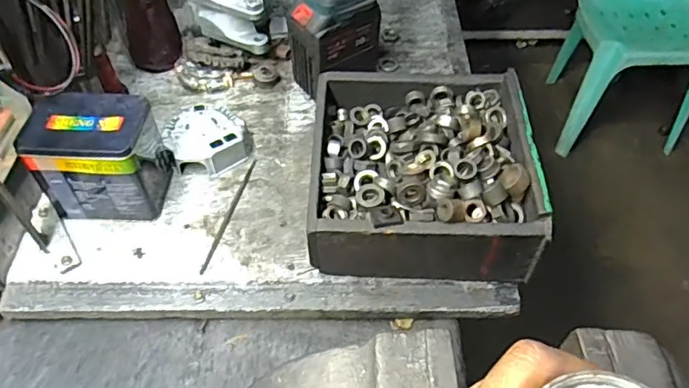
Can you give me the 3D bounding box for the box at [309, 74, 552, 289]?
[{"bbox_3d":[0.088,-0.035,0.649,0.239,0.104,0.245,1,51,1],"label":"box"}]

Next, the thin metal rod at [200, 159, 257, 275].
[{"bbox_3d":[-0.140,0.023,0.674,0.008,0.005,0.173,12,51,9],"label":"thin metal rod"}]

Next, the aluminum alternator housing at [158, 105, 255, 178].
[{"bbox_3d":[-0.182,-0.075,0.733,0.106,0.036,0.106,0,51,0],"label":"aluminum alternator housing"}]

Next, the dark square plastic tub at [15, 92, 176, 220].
[{"bbox_3d":[-0.283,-0.042,0.645,0.121,0.122,0.094,2,51,1],"label":"dark square plastic tub"}]

